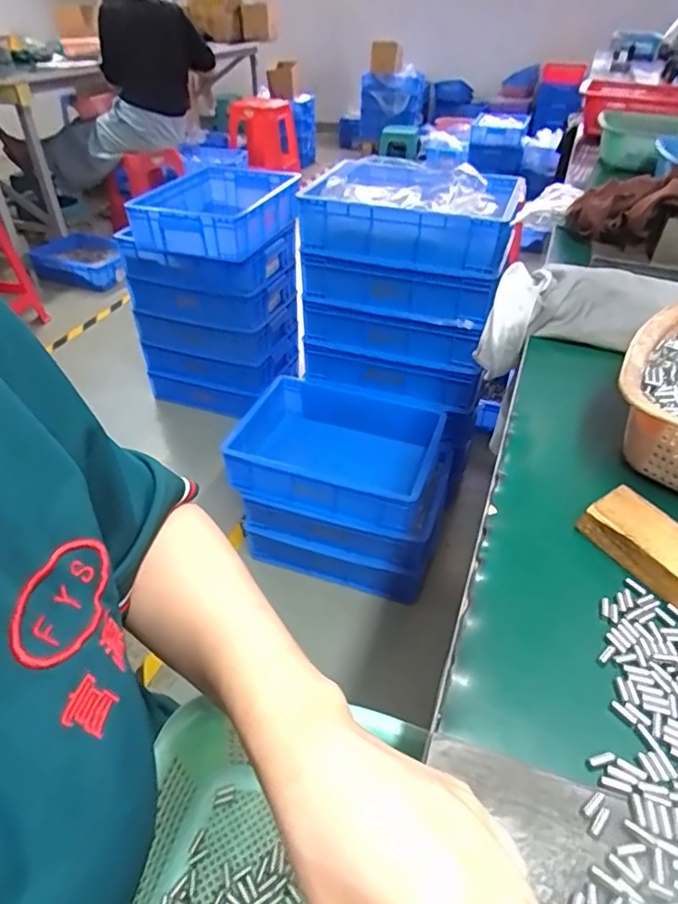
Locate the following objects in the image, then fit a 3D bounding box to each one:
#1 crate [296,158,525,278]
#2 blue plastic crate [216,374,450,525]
[{"bbox_3d":[0.154,-0.497,1.169,0.406,0.124,0.284,13,41,16],"label":"crate"},{"bbox_3d":[-0.008,-0.003,1.228,0.415,0.120,0.302,15,41,17],"label":"blue plastic crate"}]

